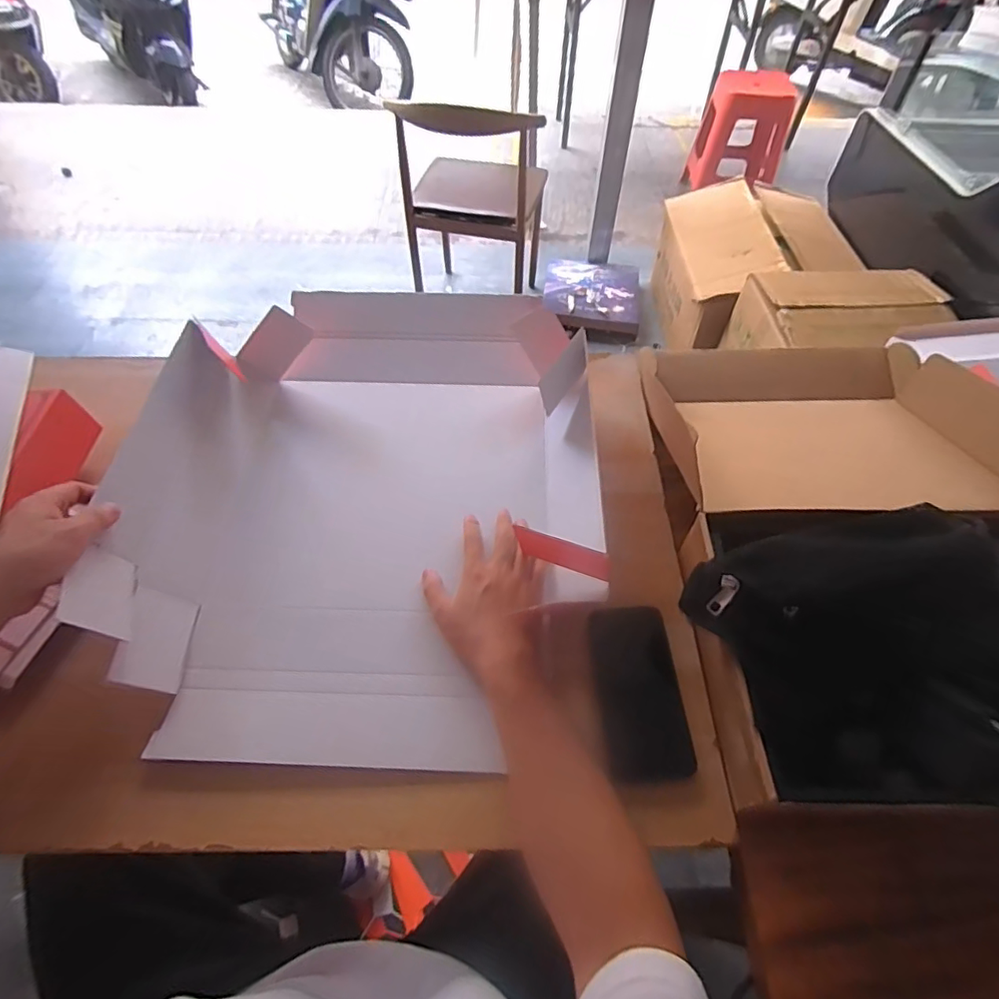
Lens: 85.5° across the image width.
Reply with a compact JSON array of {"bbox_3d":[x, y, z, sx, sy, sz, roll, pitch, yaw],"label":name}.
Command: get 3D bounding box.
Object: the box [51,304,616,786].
[{"bbox_3d":[-0.142,-0.017,0.625,0.485,0.131,0.567,4,55,2],"label":"box"}]

